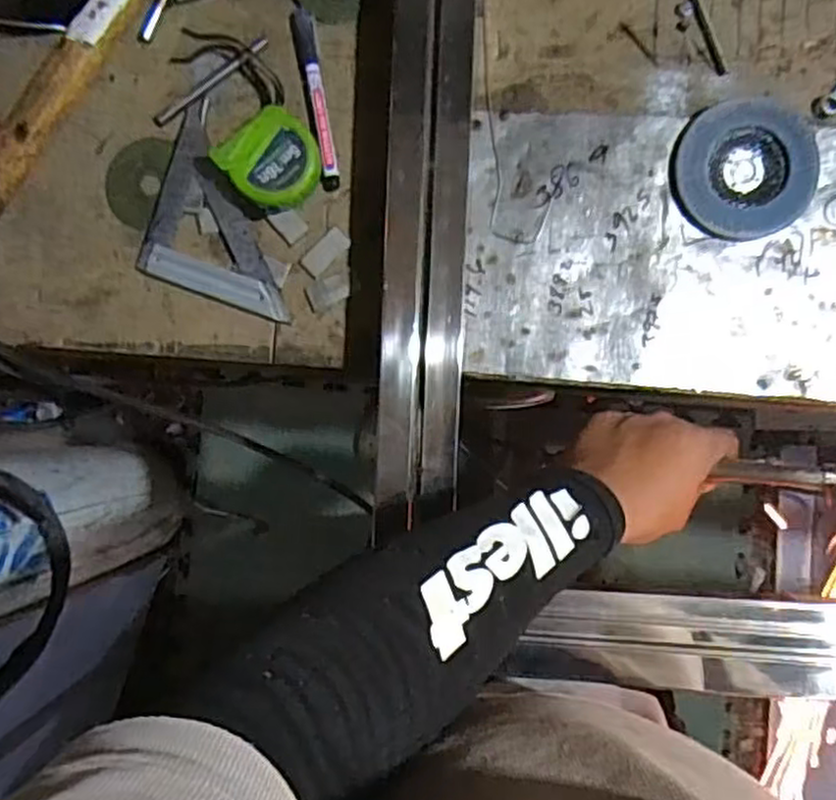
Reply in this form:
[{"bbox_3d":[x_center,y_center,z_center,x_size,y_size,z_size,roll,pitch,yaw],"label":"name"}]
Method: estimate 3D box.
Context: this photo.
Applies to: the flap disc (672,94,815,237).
[{"bbox_3d":[0.227,-0.161,0.510,0.095,0.011,0.091,-1,89,5],"label":"flap disc"}]

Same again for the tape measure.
[{"bbox_3d":[-0.101,-0.169,0.522,0.061,0.036,0.060,-43,86,3],"label":"tape measure"}]

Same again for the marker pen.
[{"bbox_3d":[-0.074,-0.222,0.535,0.016,0.008,0.134,-11,88,5],"label":"marker pen"}]

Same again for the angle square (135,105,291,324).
[{"bbox_3d":[-0.166,-0.125,0.542,0.100,0.010,0.164,-21,87,4],"label":"angle square"}]

